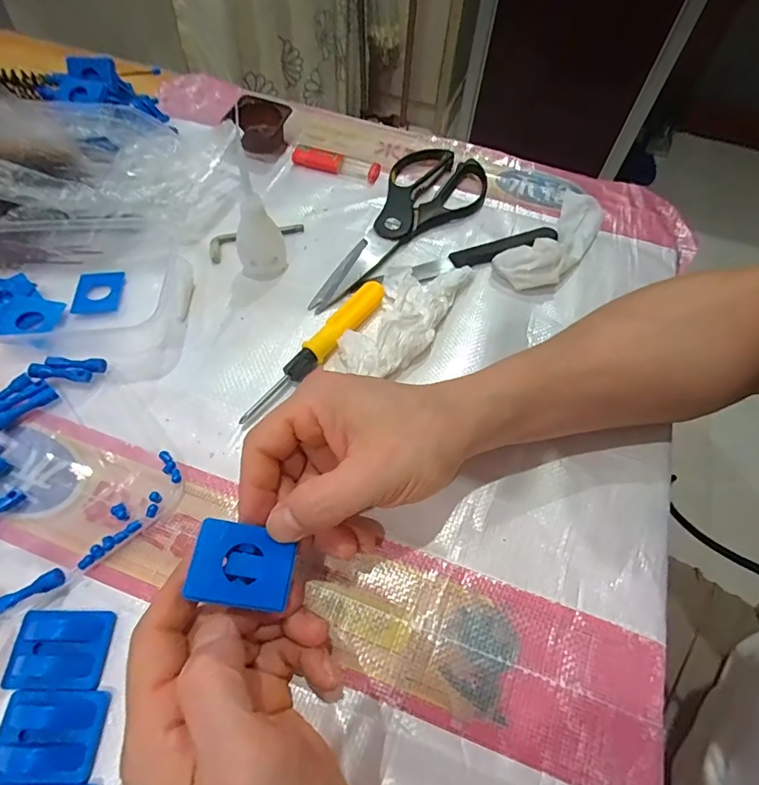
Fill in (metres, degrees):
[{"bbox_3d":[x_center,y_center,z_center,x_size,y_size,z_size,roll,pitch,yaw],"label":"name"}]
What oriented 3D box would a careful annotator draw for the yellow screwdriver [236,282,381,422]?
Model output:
[{"bbox_3d":[-0.043,-0.031,0.318,0.016,0.020,0.137,35,63,16],"label":"yellow screwdriver"}]

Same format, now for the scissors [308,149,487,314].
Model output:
[{"bbox_3d":[0.029,-0.142,0.393,0.085,0.015,0.222,20,60,8],"label":"scissors"}]

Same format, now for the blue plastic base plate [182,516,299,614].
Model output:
[{"bbox_3d":[-0.061,0.077,0.205,0.042,0.004,0.034,14,60,-10],"label":"blue plastic base plate"}]

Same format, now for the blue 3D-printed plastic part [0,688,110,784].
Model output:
[{"bbox_3d":[-0.151,0.153,0.207,0.043,0.012,0.034,2,59,-2],"label":"blue 3D-printed plastic part"}]

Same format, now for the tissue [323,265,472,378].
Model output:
[{"bbox_3d":[0.017,-0.060,0.332,0.056,0.031,0.118,26,61,11],"label":"tissue"}]

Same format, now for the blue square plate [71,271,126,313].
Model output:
[{"bbox_3d":[-0.211,-0.076,0.346,0.033,0.004,0.040,-7,60,-8],"label":"blue square plate"}]

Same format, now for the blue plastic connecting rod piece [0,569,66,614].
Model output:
[{"bbox_3d":[-0.182,0.103,0.237,0.038,0.012,0.009,-20,63,-15],"label":"blue plastic connecting rod piece"}]

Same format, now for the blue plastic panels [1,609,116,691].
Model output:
[{"bbox_3d":[-0.158,0.125,0.226,0.043,0.009,0.034,2,59,-3],"label":"blue plastic panels"}]

